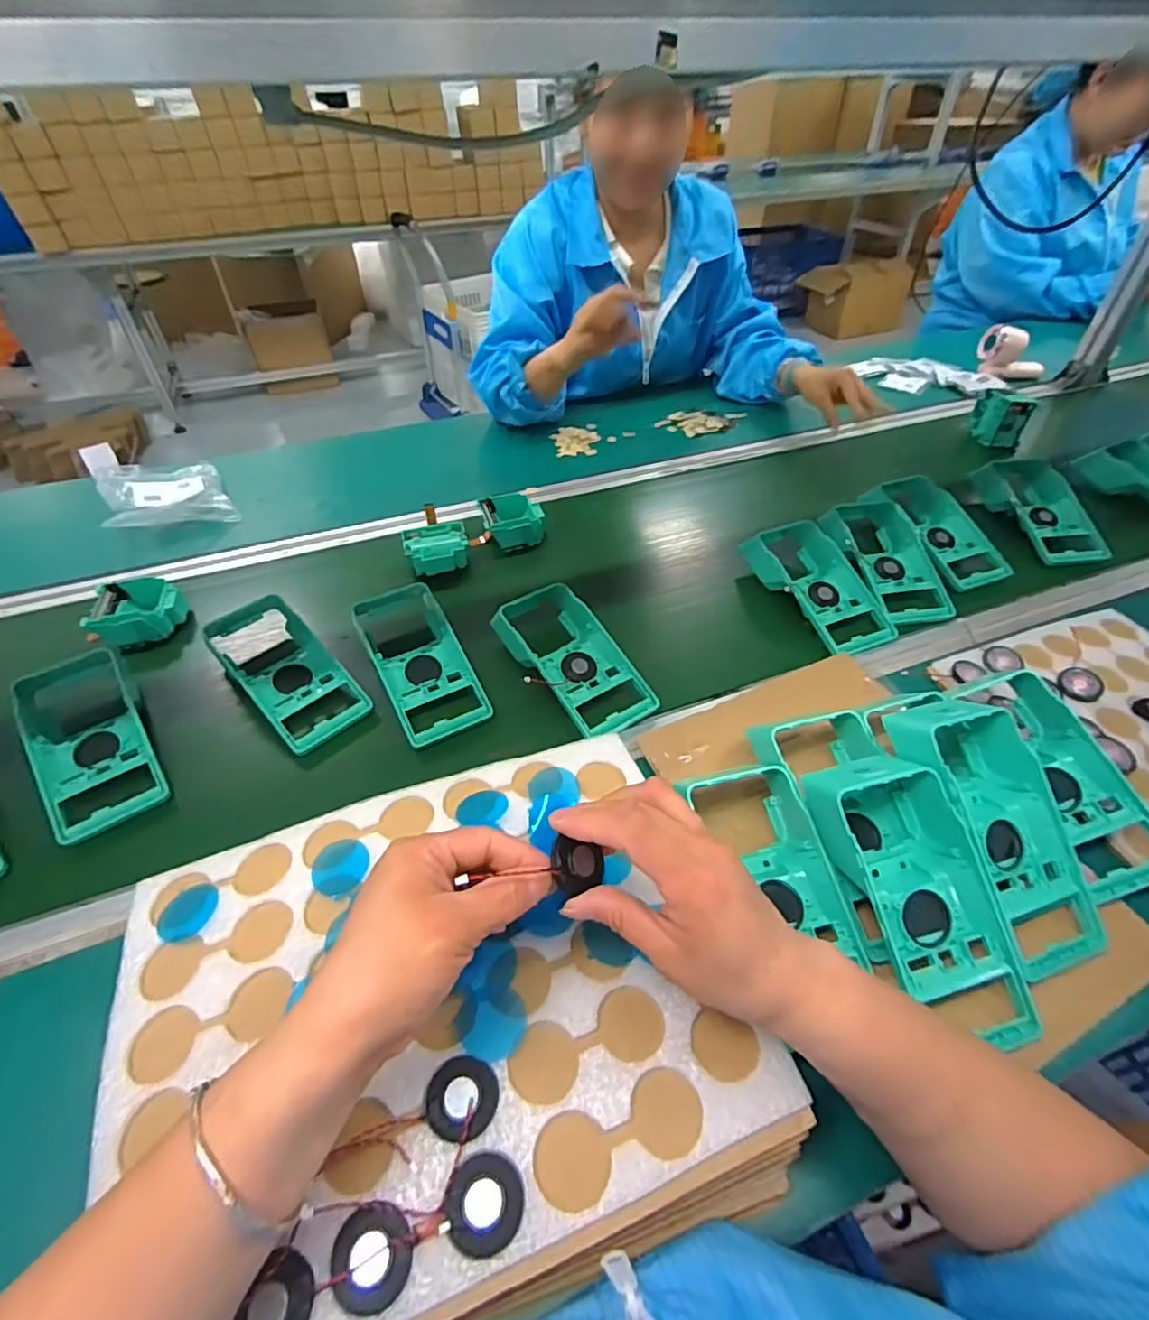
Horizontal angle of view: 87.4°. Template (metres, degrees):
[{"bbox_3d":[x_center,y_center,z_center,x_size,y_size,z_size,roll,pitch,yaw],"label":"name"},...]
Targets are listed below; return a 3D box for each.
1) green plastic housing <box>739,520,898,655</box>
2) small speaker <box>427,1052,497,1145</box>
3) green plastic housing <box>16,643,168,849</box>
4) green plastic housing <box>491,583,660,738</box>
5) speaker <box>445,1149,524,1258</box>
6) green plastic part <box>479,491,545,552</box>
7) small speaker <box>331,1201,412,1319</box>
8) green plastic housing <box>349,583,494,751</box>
[{"bbox_3d":[0.266,-0.090,0.668,0.101,0.045,0.196,-17,48,-15],"label":"green plastic housing"},{"bbox_3d":[-0.053,0.206,0.283,0.033,0.004,0.032,-1,46,1],"label":"small speaker"},{"bbox_3d":[-0.413,0.066,0.509,0.081,0.058,0.167,-28,51,-23],"label":"green plastic housing"},{"bbox_3d":[-0.004,-0.008,0.576,0.096,0.037,0.181,-23,50,-20],"label":"green plastic housing"},{"bbox_3d":[-0.039,0.234,0.260,0.032,0.005,0.033,-1,46,1],"label":"speaker"},{"bbox_3d":[-0.078,-0.179,0.769,0.073,0.036,0.078,-13,47,-11],"label":"green plastic part"},{"bbox_3d":[-0.084,0.248,0.249,0.032,0.006,0.032,-1,46,1],"label":"small speaker"},{"bbox_3d":[-0.152,-0.007,0.588,0.087,0.048,0.196,-21,49,-19],"label":"green plastic housing"}]

